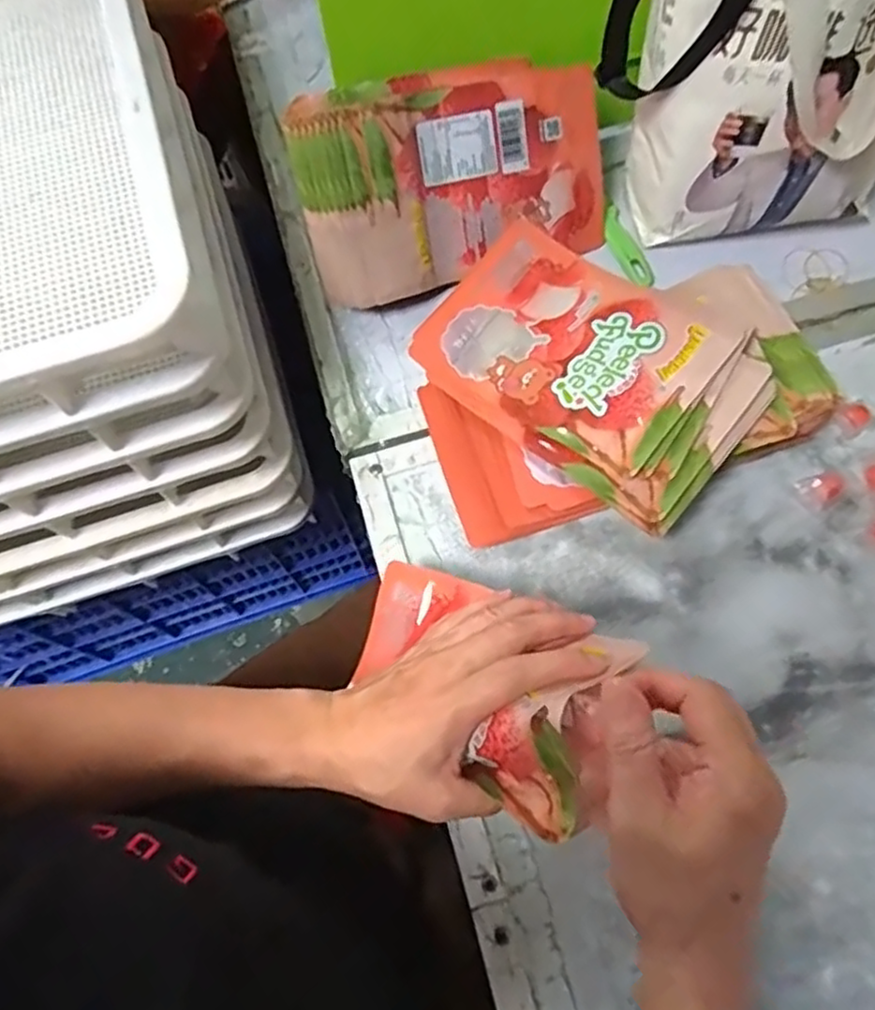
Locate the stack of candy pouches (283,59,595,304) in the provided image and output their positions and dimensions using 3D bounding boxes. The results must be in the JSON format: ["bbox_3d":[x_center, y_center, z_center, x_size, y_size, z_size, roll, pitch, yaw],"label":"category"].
[{"bbox_3d":[0.015,-0.294,0.624,0.270,0.172,0.057,-19,28,-12],"label":"stack of candy pouches"}]

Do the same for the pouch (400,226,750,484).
[{"bbox_3d":[0.104,-0.132,0.573,0.235,0.020,0.169,37,82,26],"label":"pouch"}]

